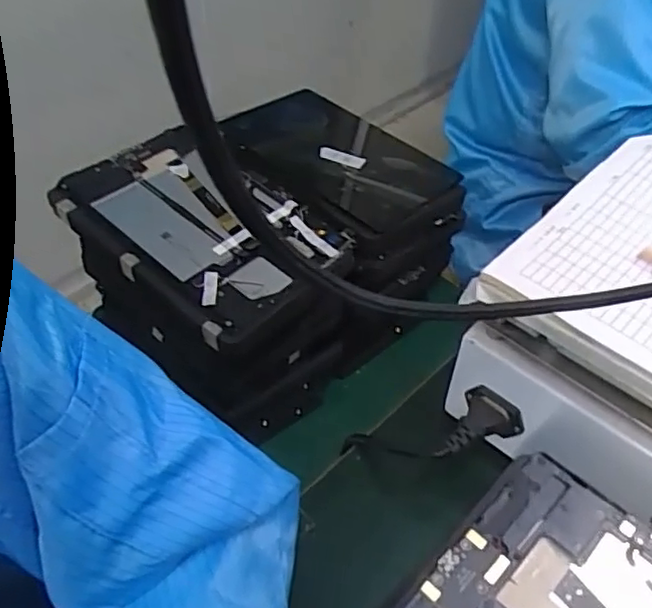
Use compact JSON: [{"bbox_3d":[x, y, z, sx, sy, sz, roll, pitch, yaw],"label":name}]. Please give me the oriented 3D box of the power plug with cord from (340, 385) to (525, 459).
[{"bbox_3d":[0.064,0.086,0.411,0.125,0.029,0.045,-18,44,24],"label":"power plug with cord"}]

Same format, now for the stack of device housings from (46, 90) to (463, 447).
[{"bbox_3d":[-0.052,-0.060,0.683,0.253,0.197,0.346,36,56,25],"label":"stack of device housings"}]

